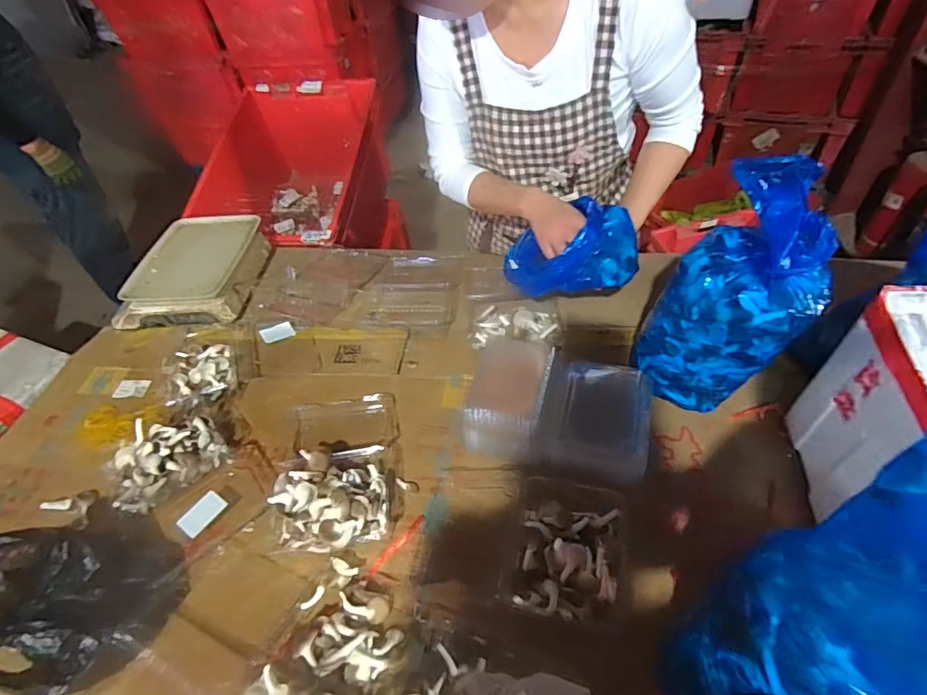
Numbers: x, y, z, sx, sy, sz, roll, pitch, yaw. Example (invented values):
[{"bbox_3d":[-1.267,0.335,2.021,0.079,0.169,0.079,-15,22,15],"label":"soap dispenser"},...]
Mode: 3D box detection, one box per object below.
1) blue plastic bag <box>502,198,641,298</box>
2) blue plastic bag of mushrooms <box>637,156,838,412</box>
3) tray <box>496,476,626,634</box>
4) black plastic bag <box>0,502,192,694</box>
[{"bbox_3d":[0.171,-0.168,0.808,0.208,0.139,0.126,6,50,12],"label":"blue plastic bag"},{"bbox_3d":[0.351,-0.062,0.662,0.190,0.340,0.123,20,54,23],"label":"blue plastic bag of mushrooms"},{"bbox_3d":[0.133,0.251,0.641,0.141,0.055,0.189,7,50,13],"label":"tray"},{"bbox_3d":[-0.489,0.308,0.623,0.193,0.143,0.203,30,58,29],"label":"black plastic bag"}]

